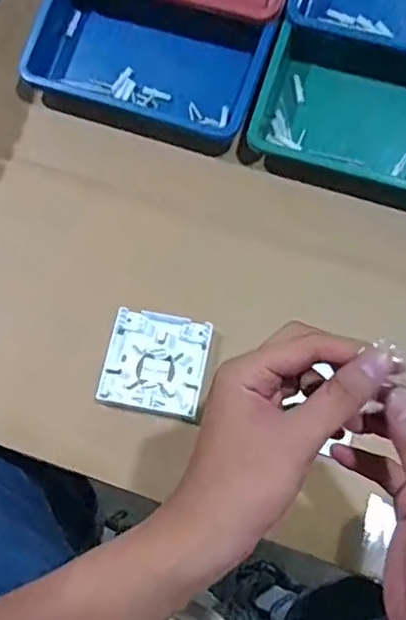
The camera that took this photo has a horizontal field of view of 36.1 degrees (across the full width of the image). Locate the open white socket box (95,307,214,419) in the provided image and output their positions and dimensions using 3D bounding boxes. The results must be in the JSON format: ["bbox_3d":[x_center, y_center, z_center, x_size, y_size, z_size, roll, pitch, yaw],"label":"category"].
[{"bbox_3d":[-0.042,0.048,0.561,0.087,0.020,0.089,11,70,5],"label":"open white socket box"}]

